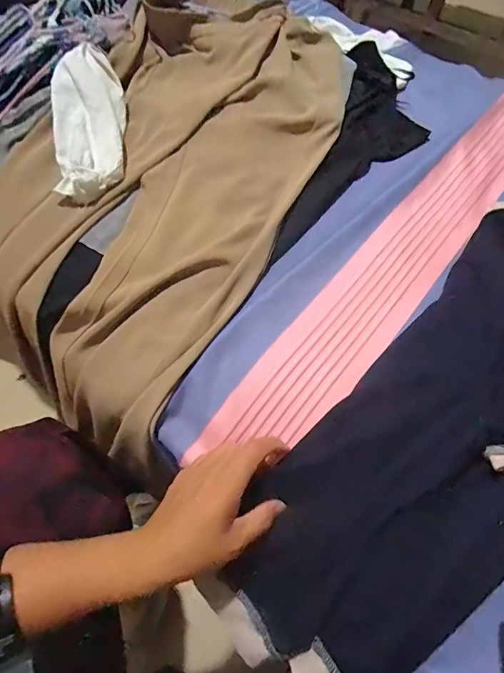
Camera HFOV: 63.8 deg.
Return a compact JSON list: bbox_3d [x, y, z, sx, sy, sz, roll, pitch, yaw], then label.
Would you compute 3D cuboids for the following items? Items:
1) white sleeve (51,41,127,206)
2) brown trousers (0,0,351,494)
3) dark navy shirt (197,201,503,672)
[{"bbox_3d":[-0.235,-0.311,0.572,0.098,0.046,0.290,-7,60,-4],"label":"white sleeve"},{"bbox_3d":[-0.115,-0.237,0.589,0.389,0.141,0.731,22,62,12],"label":"brown trousers"},{"bbox_3d":[0.177,0.104,0.388,0.196,0.037,0.494,39,80,20],"label":"dark navy shirt"}]

